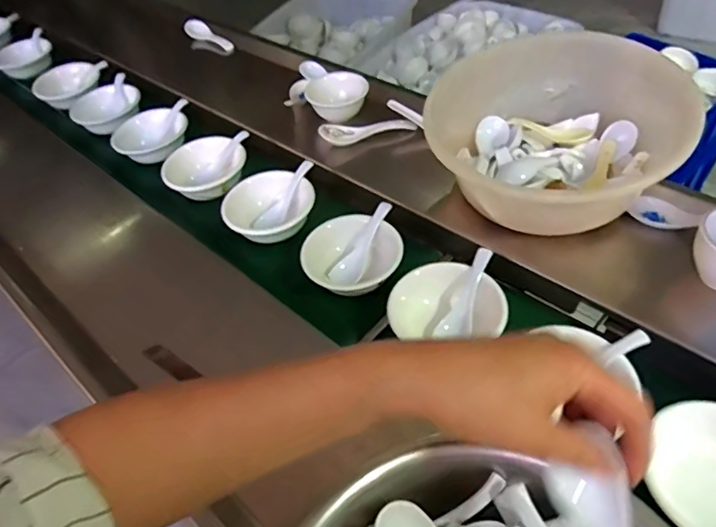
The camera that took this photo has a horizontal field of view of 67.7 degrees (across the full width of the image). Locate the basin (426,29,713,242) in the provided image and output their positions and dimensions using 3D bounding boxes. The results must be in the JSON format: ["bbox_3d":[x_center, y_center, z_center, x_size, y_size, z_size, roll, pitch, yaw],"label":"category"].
[{"bbox_3d":[0.218,-0.148,0.594,0.258,0.112,0.218,32,58,28],"label":"basin"}]

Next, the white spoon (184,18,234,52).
[{"bbox_3d":[-0.290,-0.447,1.043,0.129,0.032,0.041,32,58,28],"label":"white spoon"}]

